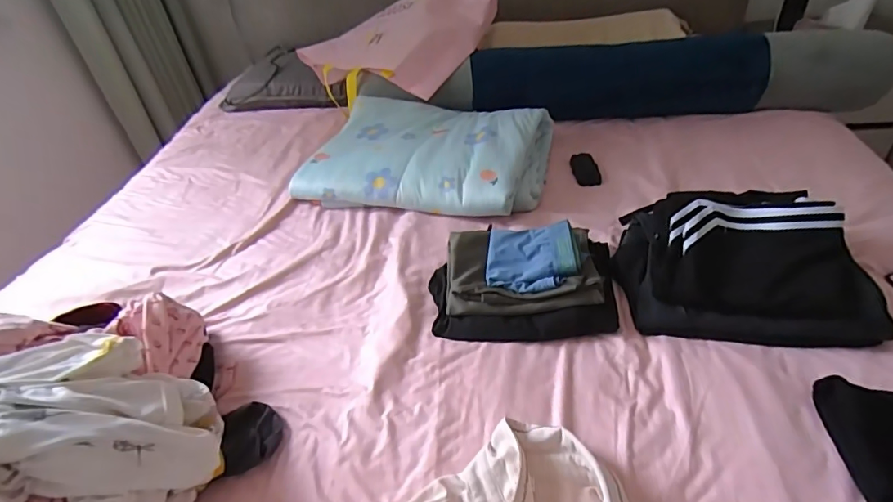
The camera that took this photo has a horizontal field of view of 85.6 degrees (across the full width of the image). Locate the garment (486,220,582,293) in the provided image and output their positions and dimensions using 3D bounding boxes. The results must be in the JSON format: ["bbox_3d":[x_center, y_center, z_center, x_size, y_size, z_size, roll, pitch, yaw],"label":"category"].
[{"bbox_3d":[0.137,0.008,0.769,0.140,0.038,0.126,0,40,9],"label":"garment"}]

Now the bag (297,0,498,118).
[{"bbox_3d":[-0.100,-0.586,1.315,0.545,0.077,0.433,-35,58,1],"label":"bag"}]

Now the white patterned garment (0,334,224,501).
[{"bbox_3d":[-0.393,0.208,0.502,0.222,0.255,0.238,-5,39,4],"label":"white patterned garment"}]

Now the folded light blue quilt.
[{"bbox_3d":[-0.042,-0.222,1.095,0.519,0.110,0.359,7,41,17],"label":"folded light blue quilt"}]

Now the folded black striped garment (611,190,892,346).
[{"bbox_3d":[0.438,-0.002,0.731,0.327,0.120,0.259,3,40,13],"label":"folded black striped garment"}]

